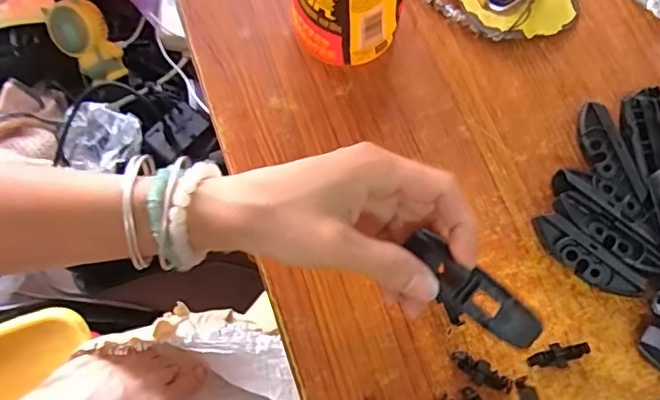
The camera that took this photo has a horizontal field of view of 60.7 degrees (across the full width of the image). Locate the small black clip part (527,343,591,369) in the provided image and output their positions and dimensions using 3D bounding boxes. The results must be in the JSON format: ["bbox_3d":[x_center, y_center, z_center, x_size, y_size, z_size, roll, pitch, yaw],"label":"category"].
[{"bbox_3d":[0.131,0.089,0.322,0.035,0.008,0.013,-18,73,-9],"label":"small black clip part"}]

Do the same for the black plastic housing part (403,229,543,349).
[{"bbox_3d":[0.065,0.045,0.263,0.070,0.012,0.027,40,73,14],"label":"black plastic housing part"}]

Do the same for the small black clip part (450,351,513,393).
[{"bbox_3d":[0.086,0.097,0.318,0.035,0.004,0.013,22,71,5],"label":"small black clip part"}]

